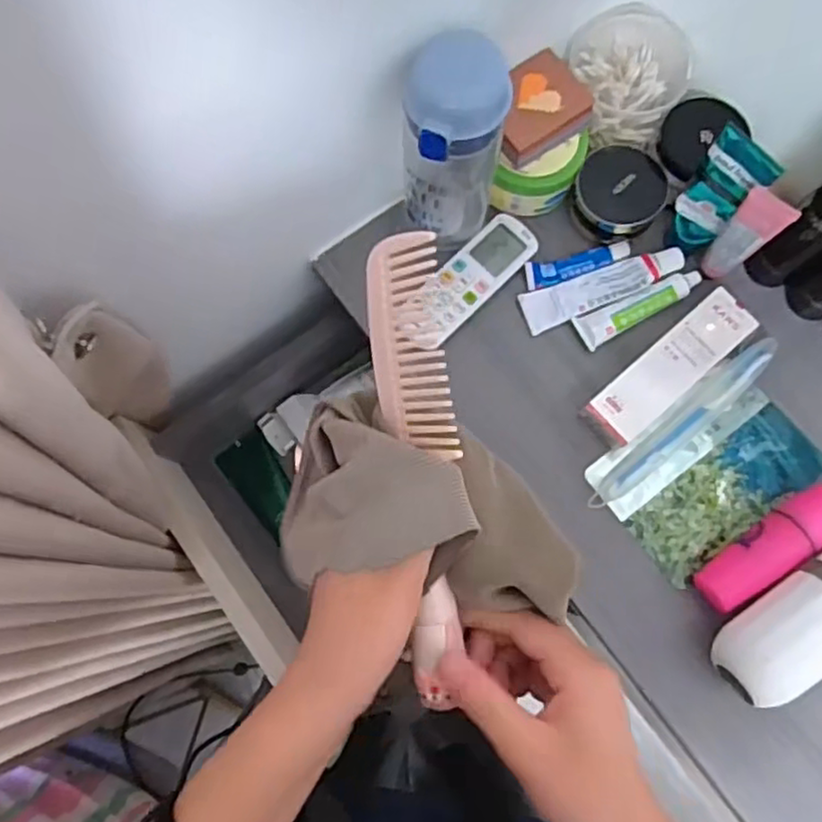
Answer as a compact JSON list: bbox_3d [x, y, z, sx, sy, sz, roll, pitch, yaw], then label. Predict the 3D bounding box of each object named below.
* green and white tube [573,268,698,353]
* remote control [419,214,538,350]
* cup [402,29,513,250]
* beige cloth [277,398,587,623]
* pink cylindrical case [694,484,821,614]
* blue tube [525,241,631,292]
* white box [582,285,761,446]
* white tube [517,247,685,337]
[{"bbox_3d":[0.199,-0.092,0.596,0.116,0.019,0.030,-27,79,-5],"label":"green and white tube"},{"bbox_3d":[0.051,-0.114,0.595,0.048,0.022,0.134,44,82,8],"label":"remote control"},{"bbox_3d":[0.031,-0.191,0.517,0.069,0.179,0.066,11,79,3],"label":"cup"},{"bbox_3d":[0.010,0.052,0.335,0.146,0.068,0.085,19,79,4],"label":"beige cloth"},{"bbox_3d":[0.281,0.107,0.539,0.127,0.039,0.037,-35,80,-7],"label":"pink cylindrical case"},{"bbox_3d":[0.147,-0.129,0.606,0.093,0.010,0.024,-14,79,-3],"label":"blue tube"},{"bbox_3d":[0.218,-0.036,0.579,0.161,0.029,0.048,-40,81,-7],"label":"white box"},{"bbox_3d":[0.167,-0.109,0.601,0.141,0.020,0.034,-20,79,-4],"label":"white tube"}]

